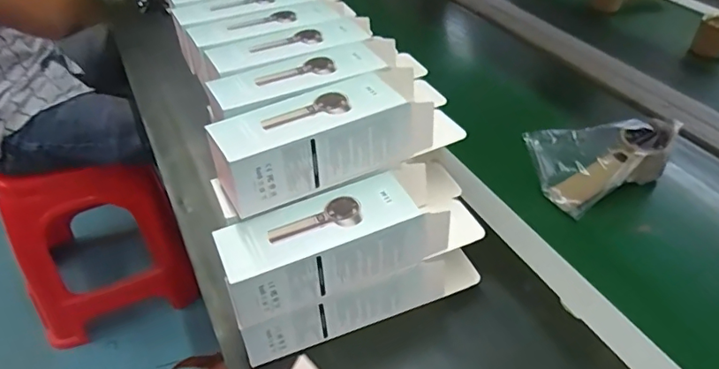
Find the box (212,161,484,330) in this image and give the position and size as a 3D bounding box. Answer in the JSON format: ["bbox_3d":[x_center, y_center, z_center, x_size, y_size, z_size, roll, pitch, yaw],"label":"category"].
[{"bbox_3d":[-0.002,0.045,0.439,0.231,0.061,0.069,-18,43,-22],"label":"box"}]

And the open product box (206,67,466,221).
[{"bbox_3d":[-0.020,-0.047,0.452,0.220,0.062,0.069,-18,43,-22],"label":"open product box"}]

